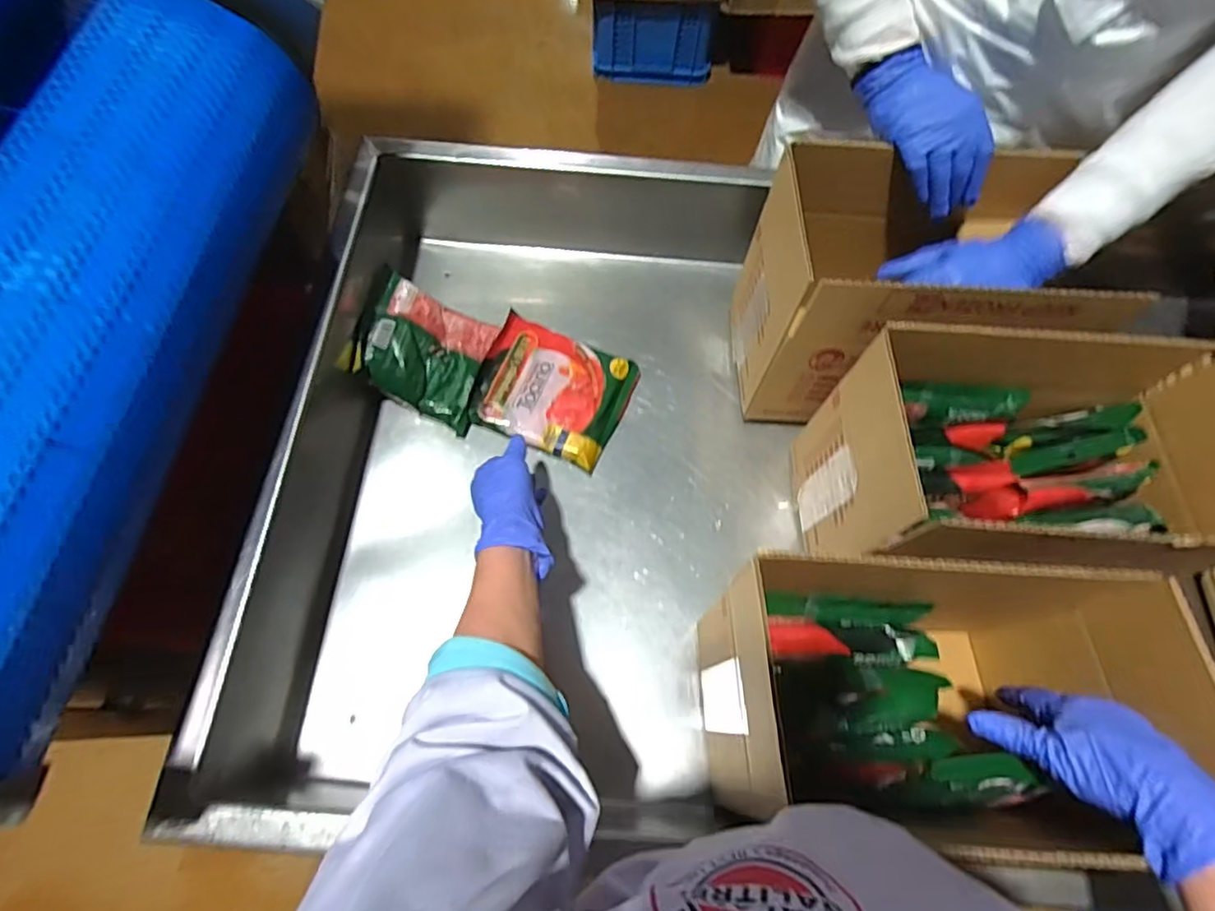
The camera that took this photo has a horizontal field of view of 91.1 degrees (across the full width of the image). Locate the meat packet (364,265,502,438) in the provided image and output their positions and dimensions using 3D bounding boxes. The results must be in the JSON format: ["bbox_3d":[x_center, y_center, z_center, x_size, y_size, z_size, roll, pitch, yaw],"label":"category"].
[{"bbox_3d":[-0.198,-0.117,0.656,0.128,0.029,0.140,23,67,-27],"label":"meat packet"}]

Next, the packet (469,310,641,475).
[{"bbox_3d":[-0.062,-0.072,0.671,0.162,0.034,0.134,21,67,8],"label":"packet"}]

